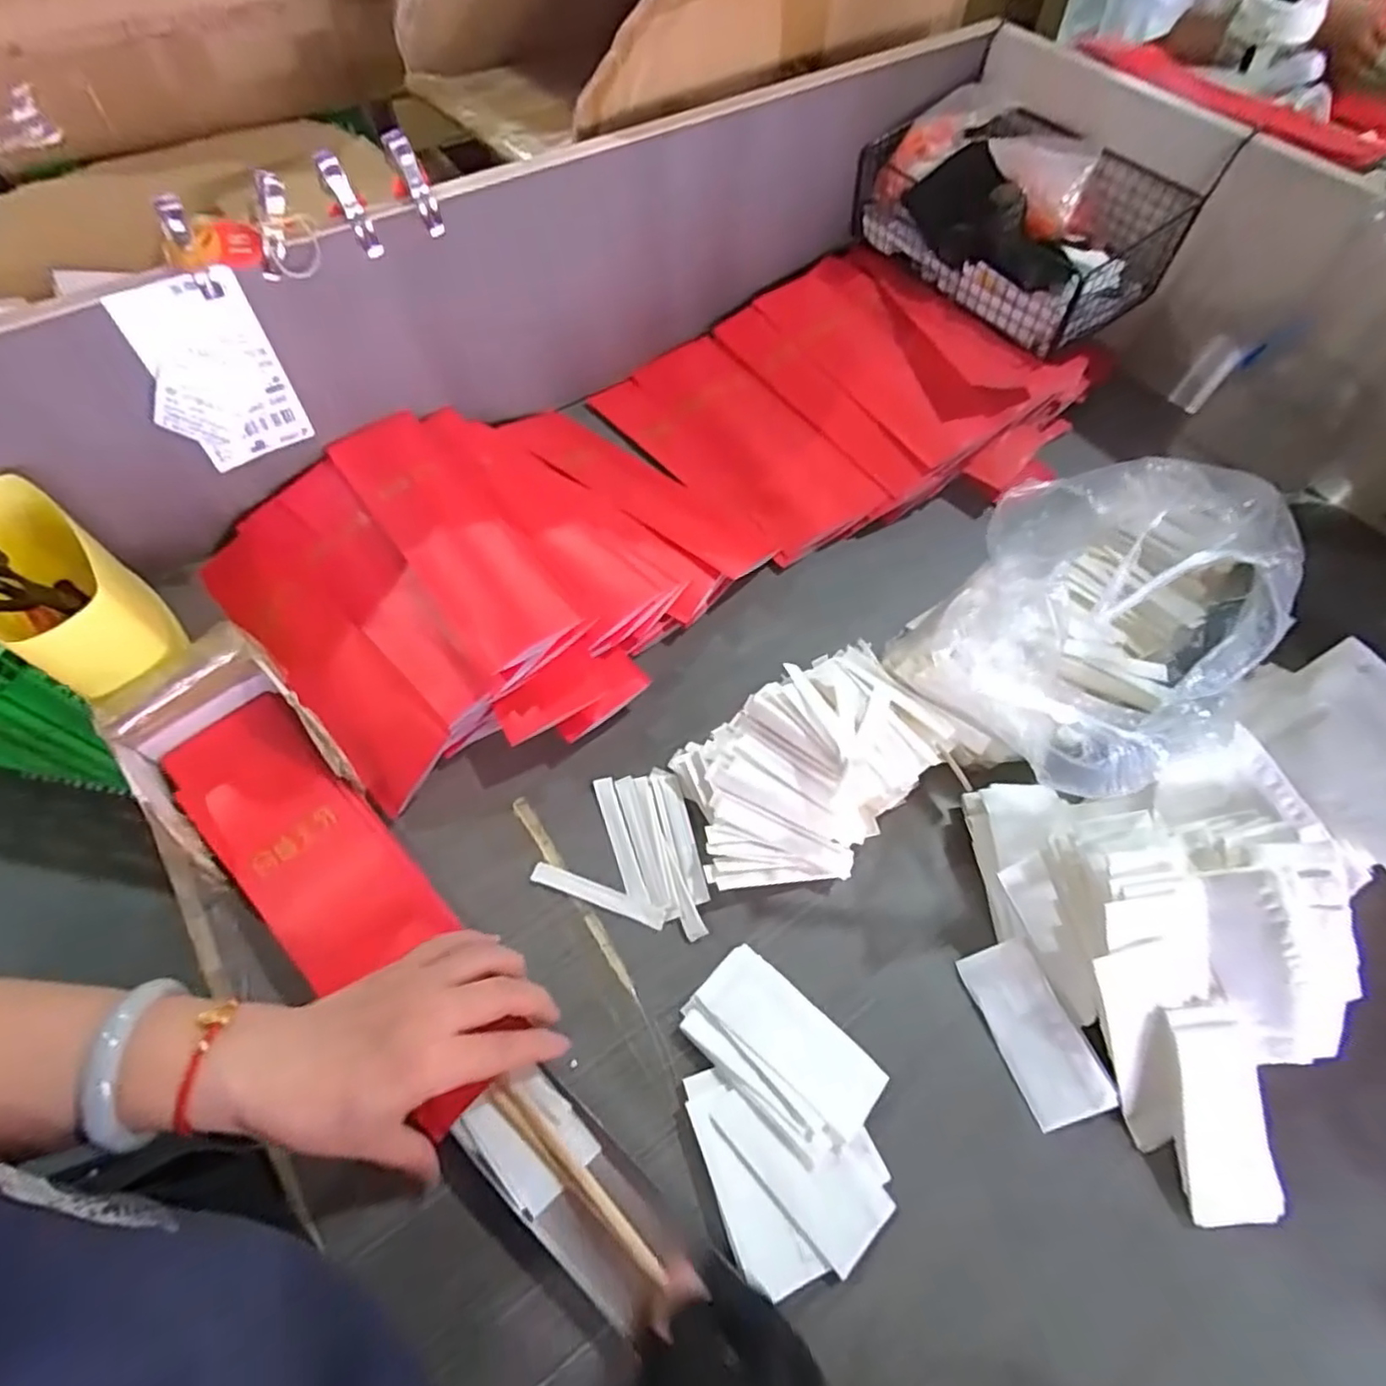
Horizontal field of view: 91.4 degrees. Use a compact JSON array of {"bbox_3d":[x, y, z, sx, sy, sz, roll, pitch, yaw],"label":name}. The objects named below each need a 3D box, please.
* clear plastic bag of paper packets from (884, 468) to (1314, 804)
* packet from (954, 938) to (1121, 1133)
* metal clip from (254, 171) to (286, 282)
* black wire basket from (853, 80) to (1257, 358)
[{"bbox_3d":[0.267,-0.058,0.454,0.171,0.115,0.277,41,68,19],"label":"clear plastic bag of paper packets"},{"bbox_3d":[0.200,0.199,0.398,0.044,0.007,0.095,-30,67,11],"label":"packet"},{"bbox_3d":[-0.273,-0.300,0.438,0.009,0.061,0.013,37,42,14],"label":"metal clip"},{"bbox_3d":[0.302,-0.458,0.645,0.147,0.099,0.269,-34,67,-18],"label":"black wire basket"}]

